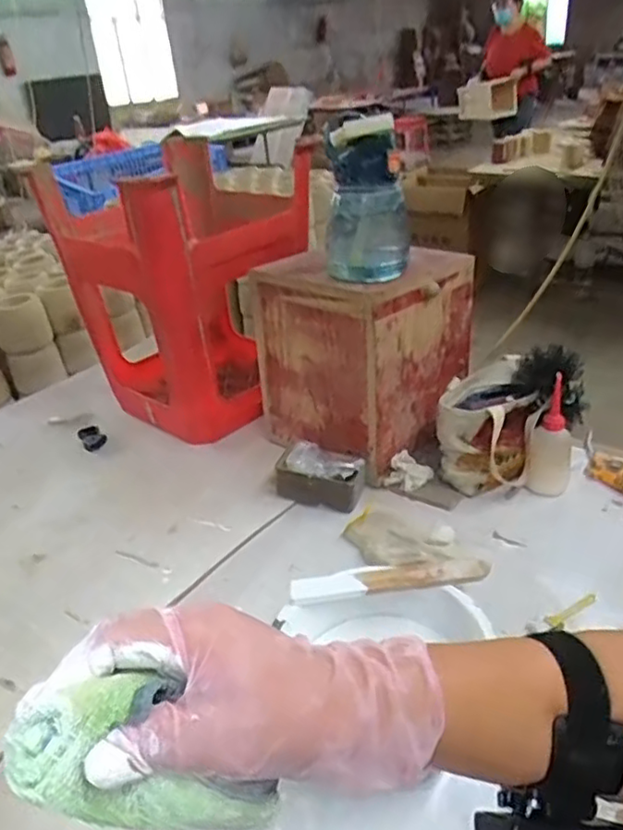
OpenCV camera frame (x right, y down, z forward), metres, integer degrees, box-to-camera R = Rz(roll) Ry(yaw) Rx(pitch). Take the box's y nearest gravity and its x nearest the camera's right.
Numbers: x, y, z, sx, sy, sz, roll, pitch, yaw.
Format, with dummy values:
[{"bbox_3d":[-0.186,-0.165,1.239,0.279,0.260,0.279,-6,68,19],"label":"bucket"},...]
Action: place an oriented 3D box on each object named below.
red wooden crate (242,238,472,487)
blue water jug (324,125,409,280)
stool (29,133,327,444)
[{"bbox_3d":[0.070,-0.112,1.052,0.290,0.275,0.235,15,37,34],"label":"red wooden crate"},{"bbox_3d":[0.072,-0.288,0.891,0.112,0.181,0.115,-5,30,4],"label":"blue water jug"},{"bbox_3d":[-0.213,-0.230,1.204,0.388,0.451,0.420,-29,36,-33],"label":"stool"}]

